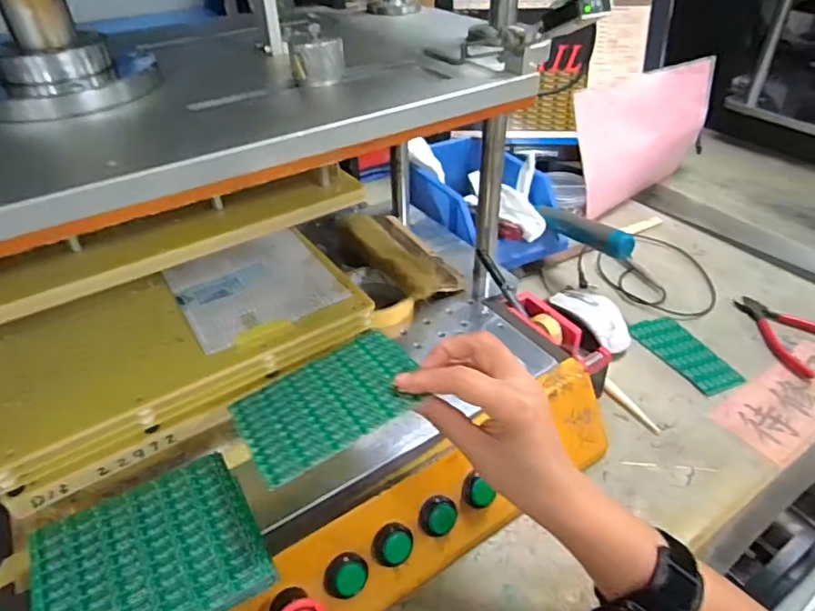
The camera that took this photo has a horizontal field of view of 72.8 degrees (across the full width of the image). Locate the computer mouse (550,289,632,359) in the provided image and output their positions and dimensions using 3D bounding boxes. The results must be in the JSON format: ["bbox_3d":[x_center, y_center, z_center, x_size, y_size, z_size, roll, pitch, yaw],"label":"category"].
[{"bbox_3d":[0.229,0.014,0.688,0.066,0.042,0.115,-25,45,-26],"label":"computer mouse"}]

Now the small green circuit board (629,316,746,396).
[{"bbox_3d":[0.335,0.058,0.667,0.064,0.005,0.128,-14,38,-16],"label":"small green circuit board"}]

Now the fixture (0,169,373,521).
[{"bbox_3d":[-0.191,-0.010,0.437,0.292,0.160,0.157,-23,47,-26],"label":"fixture"}]

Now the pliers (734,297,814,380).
[{"bbox_3d":[0.472,0.024,0.680,0.098,0.026,0.137,-17,42,-19],"label":"pliers"}]

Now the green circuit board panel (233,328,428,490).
[{"bbox_3d":[-0.053,0.064,0.381,0.122,0.004,0.093,-27,34,-20],"label":"green circuit board panel"}]

